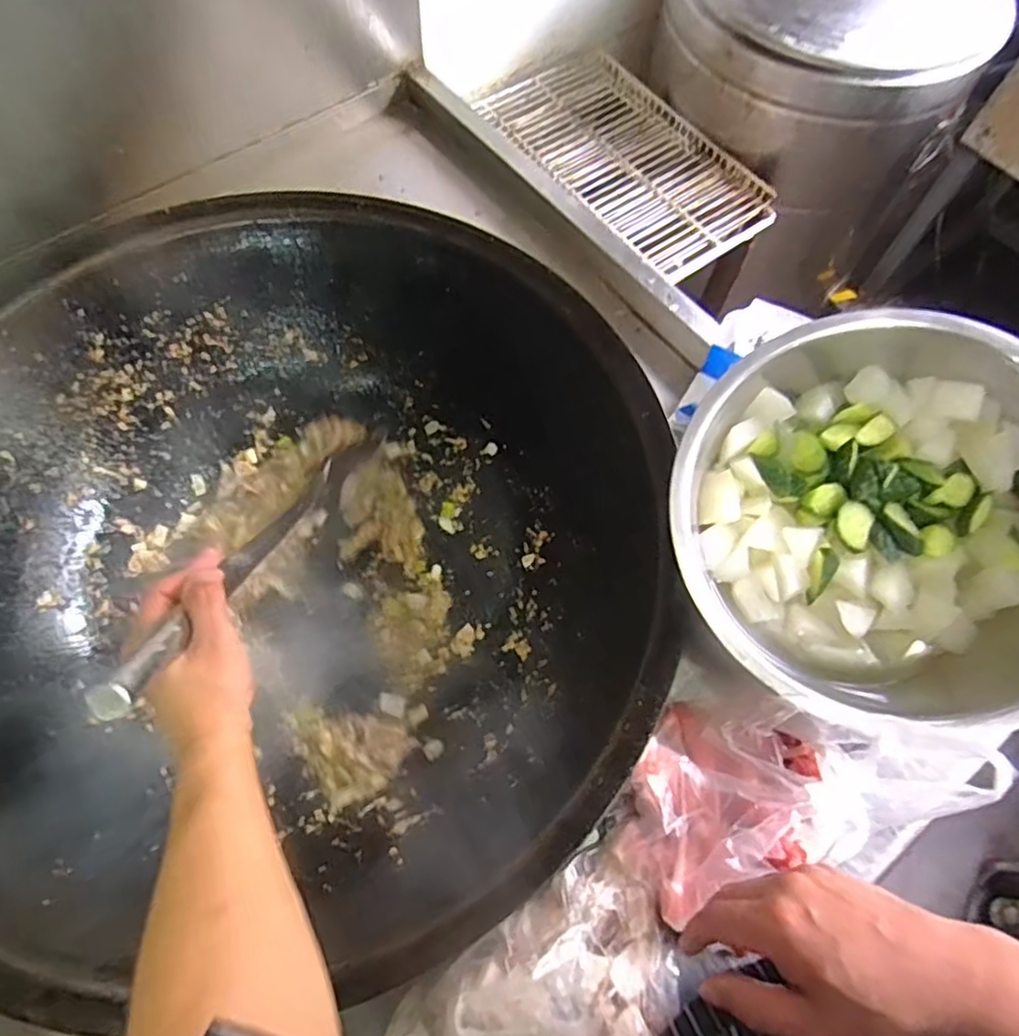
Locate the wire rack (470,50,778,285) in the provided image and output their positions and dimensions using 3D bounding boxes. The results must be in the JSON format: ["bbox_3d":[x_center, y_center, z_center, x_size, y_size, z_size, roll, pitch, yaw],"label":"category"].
[{"bbox_3d":[0.201,-0.623,1.132,0.268,0.031,0.502,-33,72,-15],"label":"wire rack"}]

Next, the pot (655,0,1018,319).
[{"bbox_3d":[0.528,-0.797,1.263,0.511,0.490,0.549,1,67,-2],"label":"pot"}]

